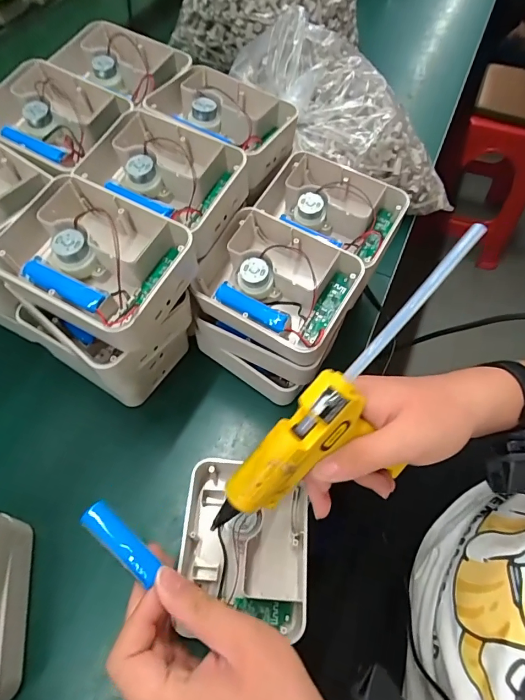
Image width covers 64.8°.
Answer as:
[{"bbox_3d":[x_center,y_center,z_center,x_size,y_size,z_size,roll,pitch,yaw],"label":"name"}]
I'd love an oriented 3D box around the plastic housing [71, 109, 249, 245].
[{"bbox_3d":[-0.086,-0.153,0.364,0.137,0.043,0.093,28,63,14],"label":"plastic housing"}]

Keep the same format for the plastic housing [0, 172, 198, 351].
[{"bbox_3d":[-0.127,-0.069,0.314,0.143,0.047,0.108,28,63,14],"label":"plastic housing"}]

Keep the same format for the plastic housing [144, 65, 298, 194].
[{"bbox_3d":[-0.038,-0.226,0.413,0.130,0.049,0.096,28,63,14],"label":"plastic housing"}]

